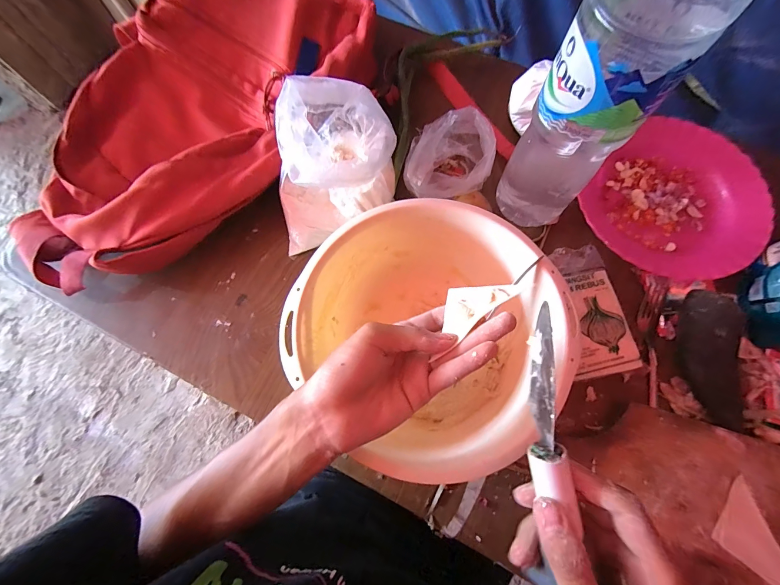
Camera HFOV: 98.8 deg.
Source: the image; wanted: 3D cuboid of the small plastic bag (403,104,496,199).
[{"bbox_3d":[0.069,-0.150,0.390,0.106,0.071,0.084,-13,73,-2],"label":"small plastic bag"}]

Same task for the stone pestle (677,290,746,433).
[{"bbox_3d":[0.338,0.069,0.349,0.051,0.040,0.141,-3,85,2],"label":"stone pestle"}]

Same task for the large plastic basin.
[{"bbox_3d":[0.041,0.036,0.340,0.236,0.097,0.220,-1,73,2],"label":"large plastic basin"}]

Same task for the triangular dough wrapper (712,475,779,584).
[{"bbox_3d":[0.345,0.226,0.309,0.078,0.009,0.061,38,78,13],"label":"triangular dough wrapper"}]

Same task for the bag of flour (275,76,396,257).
[{"bbox_3d":[-0.072,-0.148,0.379,0.153,0.114,0.120,-21,73,-4],"label":"bag of flour"}]

